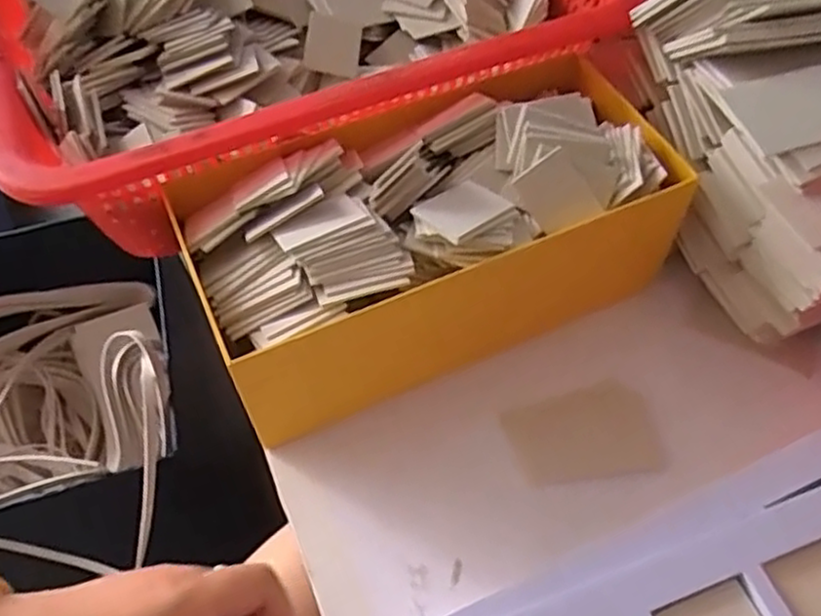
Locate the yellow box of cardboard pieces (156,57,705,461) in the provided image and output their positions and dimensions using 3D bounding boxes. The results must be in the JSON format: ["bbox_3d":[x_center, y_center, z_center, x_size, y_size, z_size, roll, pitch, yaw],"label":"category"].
[{"bbox_3d":[0.015,-0.052,0.490,0.314,0.122,0.163,-20,58,-11],"label":"yellow box of cardboard pieces"}]

